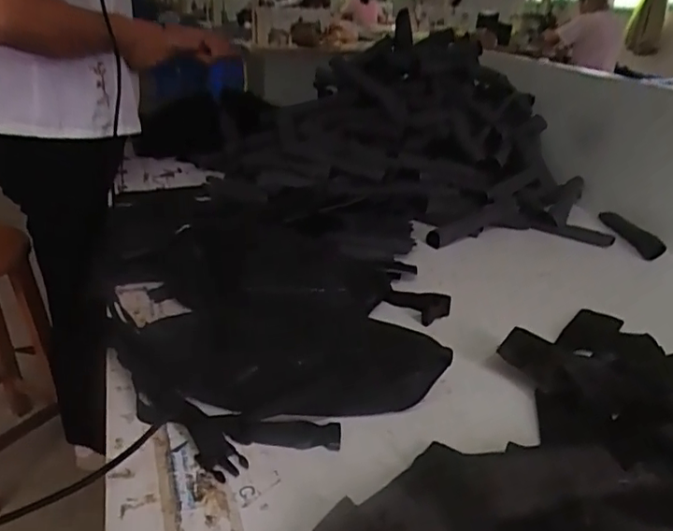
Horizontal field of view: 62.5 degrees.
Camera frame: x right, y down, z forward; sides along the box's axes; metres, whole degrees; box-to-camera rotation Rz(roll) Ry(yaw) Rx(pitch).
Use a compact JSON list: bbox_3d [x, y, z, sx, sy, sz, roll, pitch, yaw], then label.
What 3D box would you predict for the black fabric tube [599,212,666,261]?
[{"bbox_3d":[0.500,-0.057,0.948,0.033,0.025,0.192,4,27,1],"label":"black fabric tube"}]

